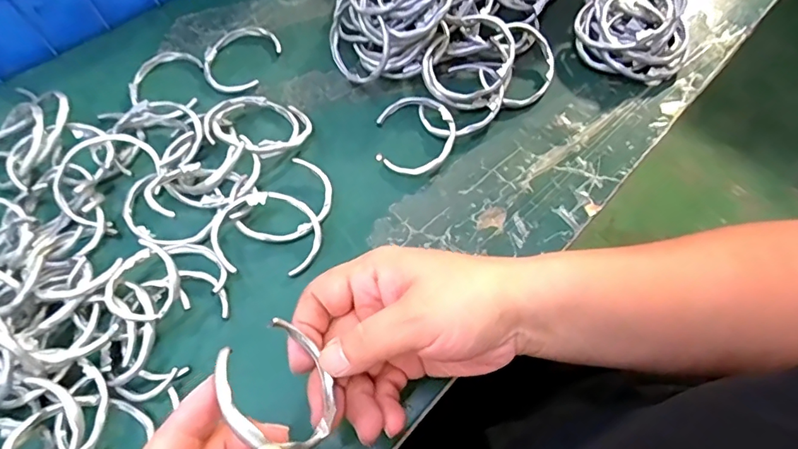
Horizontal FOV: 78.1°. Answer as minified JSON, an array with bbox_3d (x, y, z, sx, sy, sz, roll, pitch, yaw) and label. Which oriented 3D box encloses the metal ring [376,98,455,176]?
[{"bbox_3d":[0.011,-0.064,0.354,0.058,0.007,0.064,10,65,19],"label":"metal ring"}]

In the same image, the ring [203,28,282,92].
[{"bbox_3d":[-0.129,-0.135,0.398,0.051,0.009,0.066,21,66,12],"label":"ring"}]

